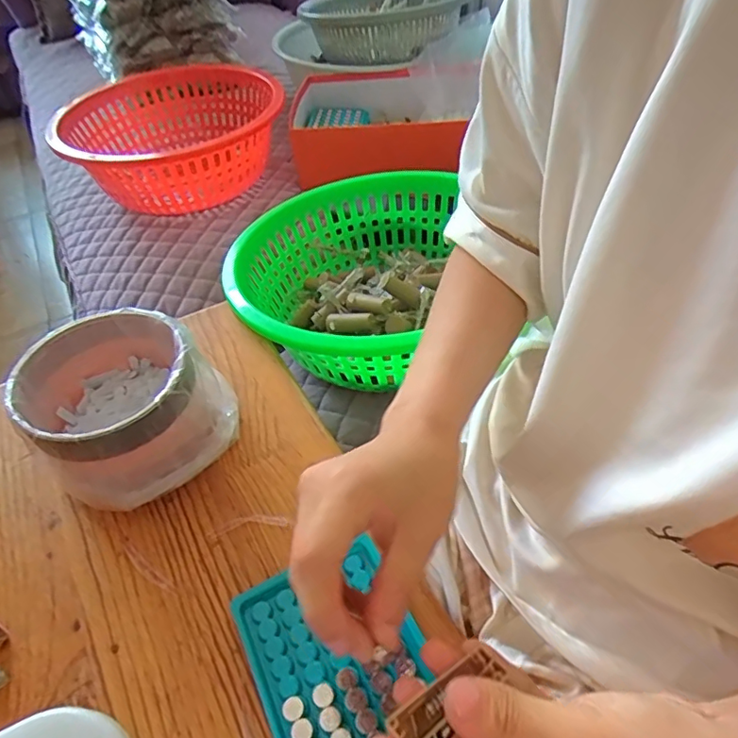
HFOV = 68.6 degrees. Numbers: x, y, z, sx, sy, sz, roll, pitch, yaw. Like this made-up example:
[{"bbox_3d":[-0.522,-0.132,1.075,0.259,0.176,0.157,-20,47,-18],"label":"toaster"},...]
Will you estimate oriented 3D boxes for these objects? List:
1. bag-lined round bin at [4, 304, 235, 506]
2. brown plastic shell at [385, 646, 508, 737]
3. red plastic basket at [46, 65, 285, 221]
[{"bbox_3d":[-0.176,0.029,0.393,0.119,0.090,0.117,-2,47,2],"label":"bag-lined round bin"},{"bbox_3d":[0.031,0.123,0.203,0.048,0.009,0.019,-22,49,-35],"label":"brown plastic shell"},{"bbox_3d":[-0.289,-0.341,0.814,0.298,0.124,0.307,-17,48,-12],"label":"red plastic basket"}]

